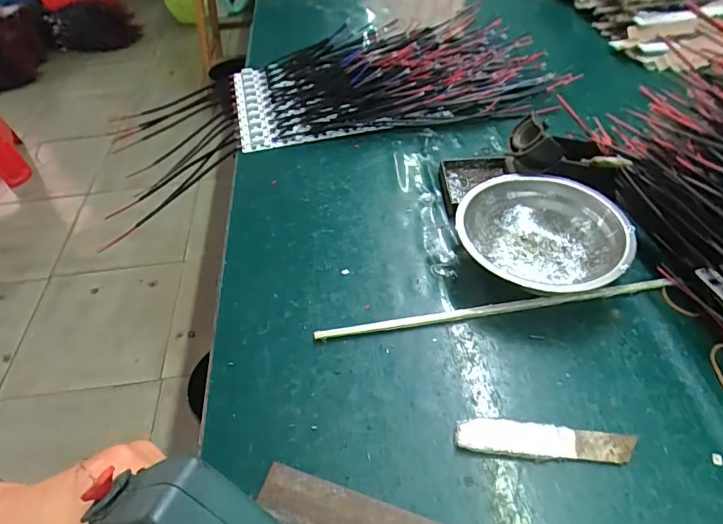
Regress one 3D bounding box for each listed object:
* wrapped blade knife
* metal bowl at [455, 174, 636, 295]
[{"bbox_3d":[0.110,0.108,0.280,0.103,0.008,0.022,3,48,6],"label":"wrapped blade knife"},{"bbox_3d":[0.140,-0.020,0.372,0.127,0.039,0.115,1,47,5],"label":"metal bowl"}]

